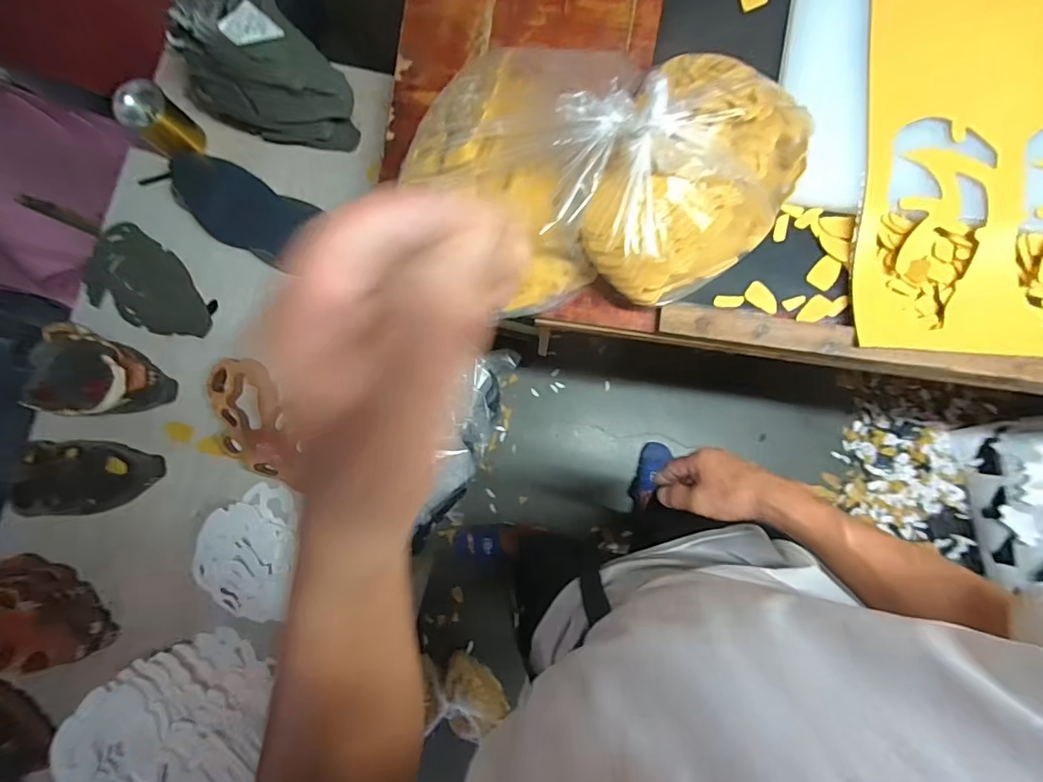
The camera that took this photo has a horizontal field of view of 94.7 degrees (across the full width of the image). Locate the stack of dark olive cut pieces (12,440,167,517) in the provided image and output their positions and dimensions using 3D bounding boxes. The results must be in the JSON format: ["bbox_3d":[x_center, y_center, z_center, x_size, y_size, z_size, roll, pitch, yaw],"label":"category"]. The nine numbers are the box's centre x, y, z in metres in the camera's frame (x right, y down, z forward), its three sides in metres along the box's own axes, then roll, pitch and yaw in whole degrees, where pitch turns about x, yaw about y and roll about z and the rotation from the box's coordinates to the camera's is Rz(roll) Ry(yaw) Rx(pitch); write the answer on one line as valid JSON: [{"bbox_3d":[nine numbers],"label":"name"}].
[{"bbox_3d":[-0.660,0.129,0.728,0.193,0.059,0.114,-1,85,4],"label":"stack of dark olive cut pieces"}]

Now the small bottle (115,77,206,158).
[{"bbox_3d":[-0.528,-0.393,0.704,0.079,0.095,0.072,39,89,7],"label":"small bottle"}]

